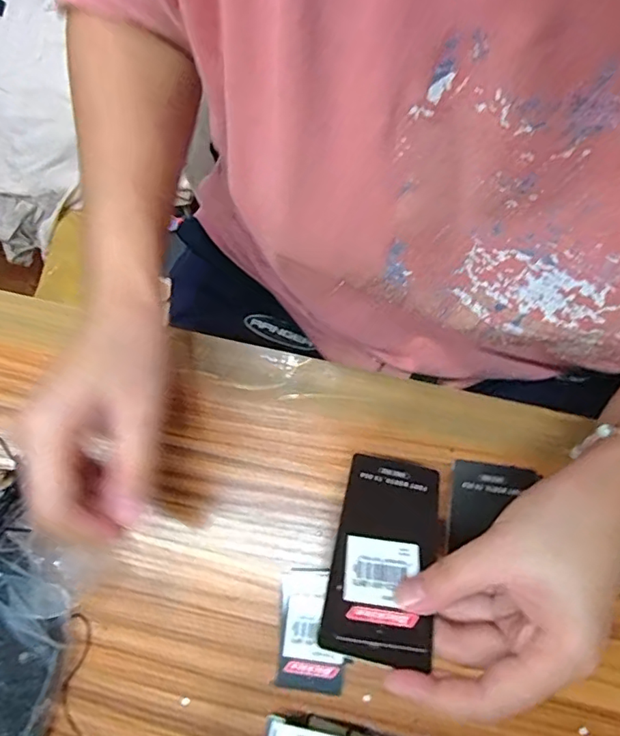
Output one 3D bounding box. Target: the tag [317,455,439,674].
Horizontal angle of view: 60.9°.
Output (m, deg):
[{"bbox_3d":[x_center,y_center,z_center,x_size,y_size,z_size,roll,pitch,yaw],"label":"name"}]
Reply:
[{"bbox_3d":[0.036,0.086,0.257,0.047,0.004,0.106,11,41,8],"label":"tag"}]

